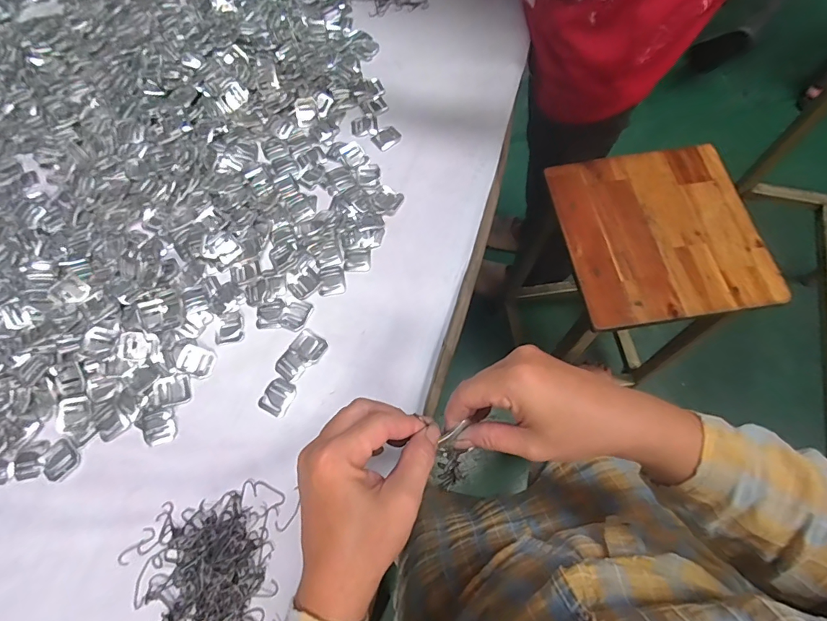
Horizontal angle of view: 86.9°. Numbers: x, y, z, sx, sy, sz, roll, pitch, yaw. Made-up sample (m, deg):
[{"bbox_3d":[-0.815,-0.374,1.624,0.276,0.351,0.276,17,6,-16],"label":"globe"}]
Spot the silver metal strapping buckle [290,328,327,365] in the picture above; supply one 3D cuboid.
[{"bbox_3d":[-0.111,0.038,0.465,0.034,0.005,0.030,31,72,14],"label":"silver metal strapping buckle"}]

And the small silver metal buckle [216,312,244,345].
[{"bbox_3d":[-0.202,0.018,0.478,0.028,0.004,0.034,-9,67,-2],"label":"small silver metal buckle"}]

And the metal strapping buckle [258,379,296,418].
[{"bbox_3d":[-0.140,0.089,0.450,0.030,0.004,0.036,27,71,13],"label":"metal strapping buckle"}]

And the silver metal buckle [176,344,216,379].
[{"bbox_3d":[-0.231,0.054,0.464,0.035,0.007,0.029,18,69,9],"label":"silver metal buckle"}]

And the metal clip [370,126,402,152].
[{"bbox_3d":[-0.036,-0.228,0.578,0.035,0.004,0.030,-38,71,-13],"label":"metal clip"}]

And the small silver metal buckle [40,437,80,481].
[{"bbox_3d":[-0.351,0.148,0.434,0.035,0.004,0.034,42,75,17],"label":"small silver metal buckle"}]

